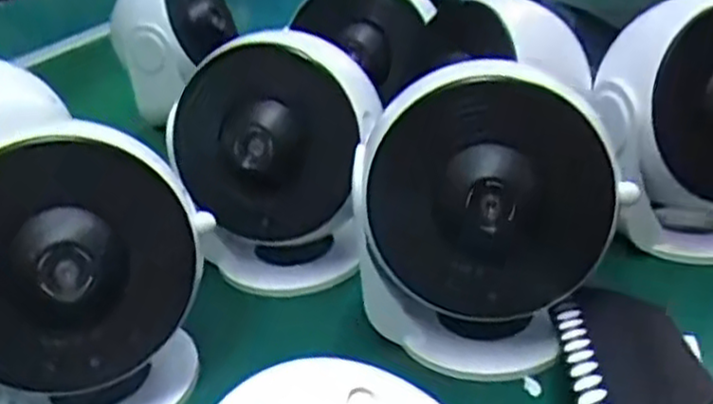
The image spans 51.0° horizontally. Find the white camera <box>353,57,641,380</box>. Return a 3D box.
[{"bbox_3d":[0.055,0.008,0.316,0.108,0.117,0.067,-9,28,-3],"label":"white camera"}]

